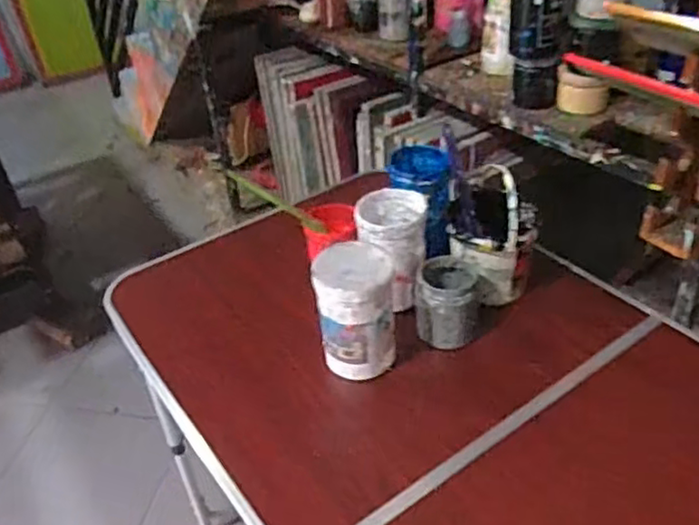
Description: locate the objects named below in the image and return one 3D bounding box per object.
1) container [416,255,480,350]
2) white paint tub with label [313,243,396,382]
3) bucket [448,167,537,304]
[{"bbox_3d":[0.134,0.056,0.889,0.085,0.107,0.097,3,37,11],"label":"container"},{"bbox_3d":[0.008,0.060,0.817,0.092,0.162,0.087,-3,36,2],"label":"white paint tub with label"},{"bbox_3d":[0.194,-0.043,0.911,0.116,0.172,0.115,-3,36,2],"label":"bucket"}]

